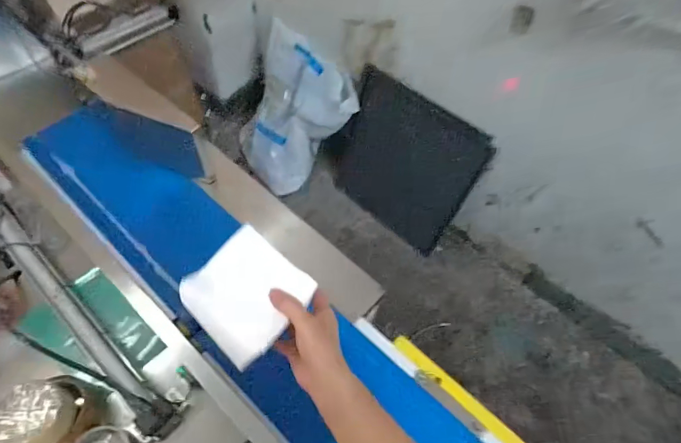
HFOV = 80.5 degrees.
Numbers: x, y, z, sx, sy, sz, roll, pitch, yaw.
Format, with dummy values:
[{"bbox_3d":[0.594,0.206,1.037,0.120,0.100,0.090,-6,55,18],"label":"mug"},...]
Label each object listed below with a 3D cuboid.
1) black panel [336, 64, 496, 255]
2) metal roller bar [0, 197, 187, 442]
[{"bbox_3d":[0.222,-0.224,1.535,0.579,0.518,0.052,36,37,12],"label":"black panel"},{"bbox_3d":[-0.456,0.129,0.656,0.547,0.043,0.059,37,61,19],"label":"metal roller bar"}]

